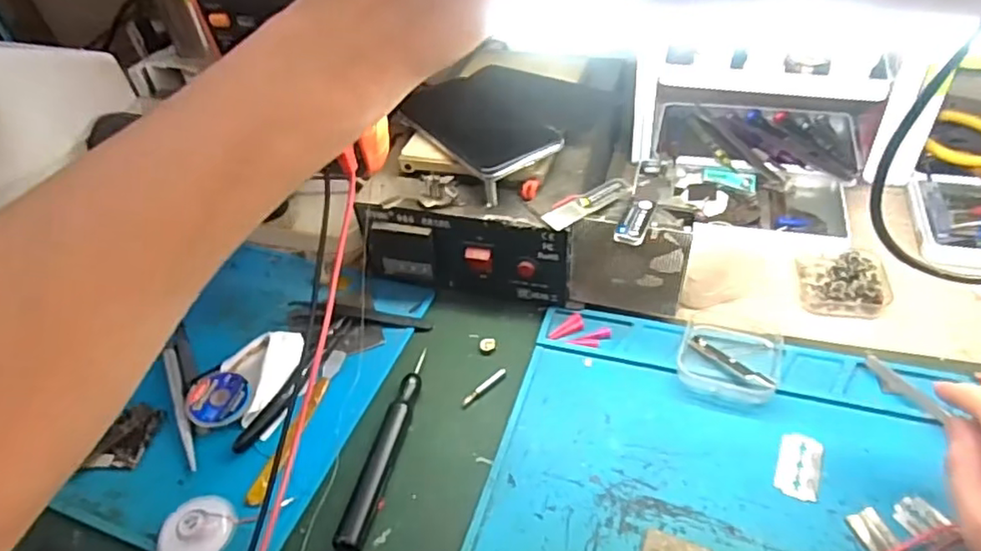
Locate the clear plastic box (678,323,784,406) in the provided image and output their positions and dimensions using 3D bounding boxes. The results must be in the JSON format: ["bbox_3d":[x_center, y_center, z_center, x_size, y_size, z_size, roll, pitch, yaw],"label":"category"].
[{"bbox_3d":[0.164,0.055,0.425,0.062,0.015,0.065,13,48,20],"label":"clear plastic box"}]

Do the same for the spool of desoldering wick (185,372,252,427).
[{"bbox_3d":[-0.189,0.087,0.436,0.042,0.013,0.041,-4,45,4],"label":"spool of desoldering wick"}]

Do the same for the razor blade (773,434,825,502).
[{"bbox_3d":[0.184,0.113,0.372,0.024,0.004,0.041,14,49,21],"label":"razor blade"}]

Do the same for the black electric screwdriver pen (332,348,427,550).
[{"bbox_3d":[-0.067,0.108,0.407,0.017,0.015,0.143,6,46,13],"label":"black electric screwdriver pen"}]

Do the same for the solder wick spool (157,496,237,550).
[{"bbox_3d":[-0.177,0.154,0.377,0.038,0.015,0.044,21,51,26],"label":"solder wick spool"}]

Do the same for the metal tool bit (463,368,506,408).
[{"bbox_3d":[-0.005,0.078,0.437,0.039,0.004,0.007,-33,50,-24],"label":"metal tool bit"}]

